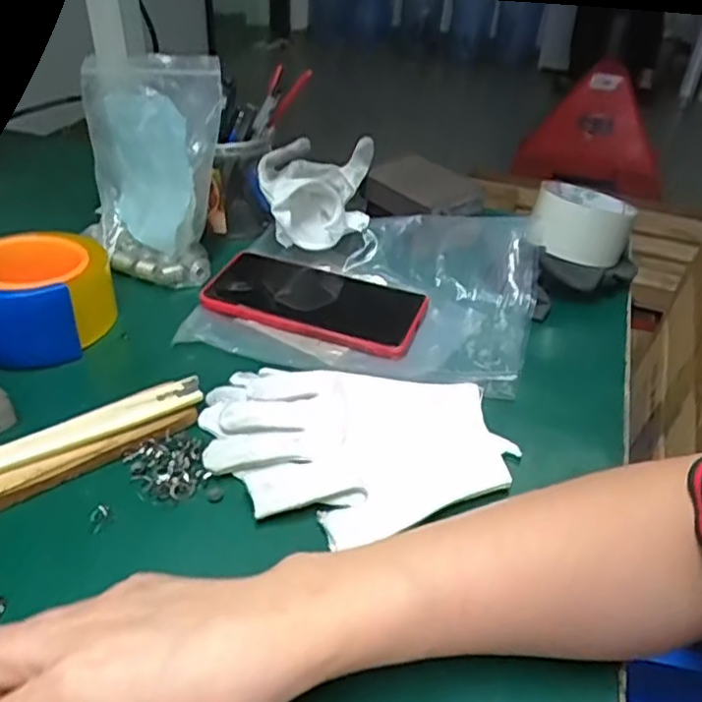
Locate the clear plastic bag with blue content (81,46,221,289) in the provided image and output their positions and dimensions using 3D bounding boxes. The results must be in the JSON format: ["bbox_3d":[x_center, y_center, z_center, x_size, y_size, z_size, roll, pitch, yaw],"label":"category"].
[{"bbox_3d":[-0.172,-0.149,0.551,0.138,0.171,0.031,14,17,26],"label":"clear plastic bag with blue content"}]

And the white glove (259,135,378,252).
[{"bbox_3d":[-0.031,-0.140,0.596,0.091,0.065,0.135,4,37,0],"label":"white glove"}]

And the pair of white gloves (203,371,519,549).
[{"bbox_3d":[0.002,0.055,0.399,0.173,0.018,0.122,0,37,-5],"label":"pair of white gloves"}]

